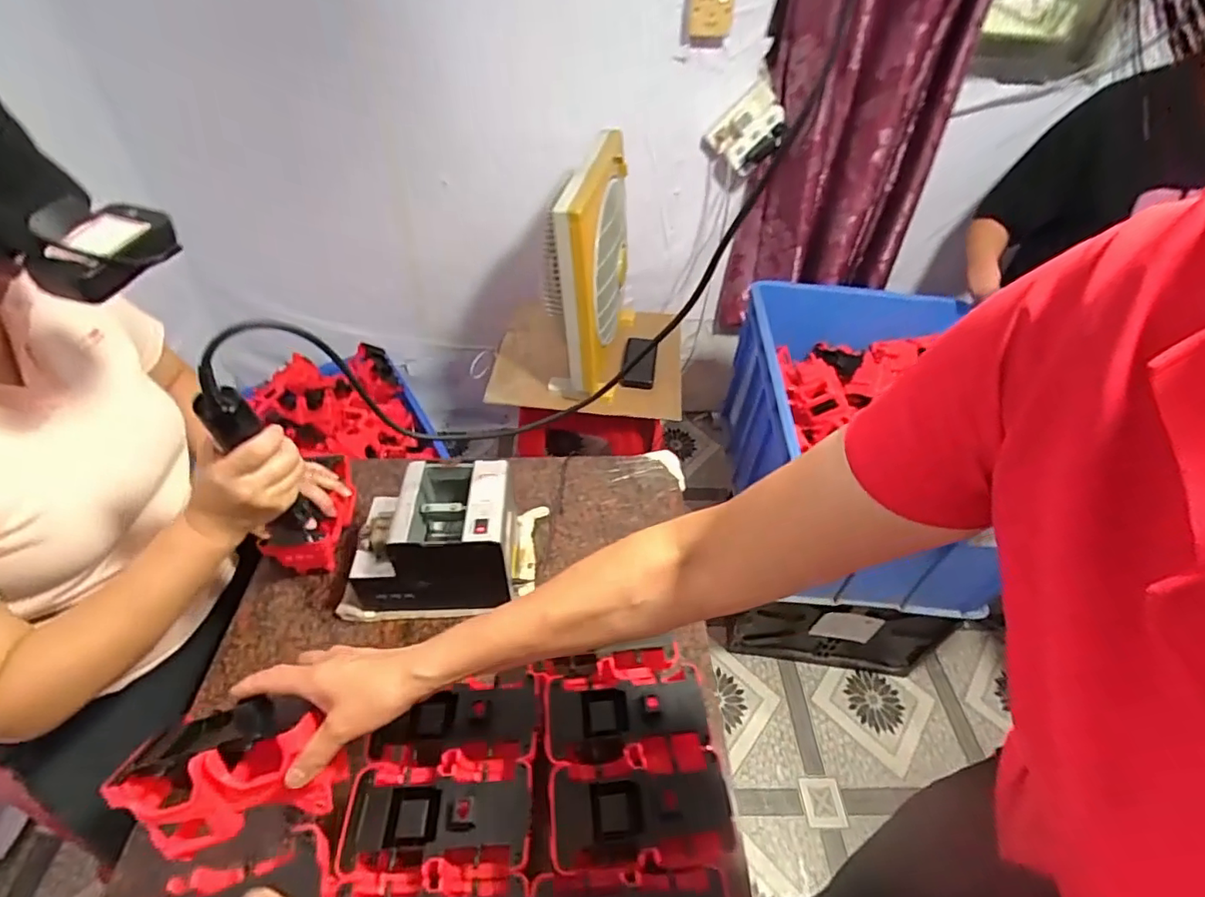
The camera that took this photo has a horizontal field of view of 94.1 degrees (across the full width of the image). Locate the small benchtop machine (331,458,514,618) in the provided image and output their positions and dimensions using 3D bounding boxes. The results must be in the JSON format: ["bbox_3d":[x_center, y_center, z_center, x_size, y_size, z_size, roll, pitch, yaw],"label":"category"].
[{"bbox_3d":[-0.213,0.109,0.684,0.202,0.147,0.130,0,45,-5],"label":"small benchtop machine"}]

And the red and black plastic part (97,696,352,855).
[{"bbox_3d":[-0.284,0.257,0.444,0.150,0.105,0.061,-16,19,-1],"label":"red and black plastic part"}]

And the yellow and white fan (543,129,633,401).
[{"bbox_3d":[-0.021,-0.346,1.148,0.165,0.414,0.357,8,44,3],"label":"yellow and white fan"}]

